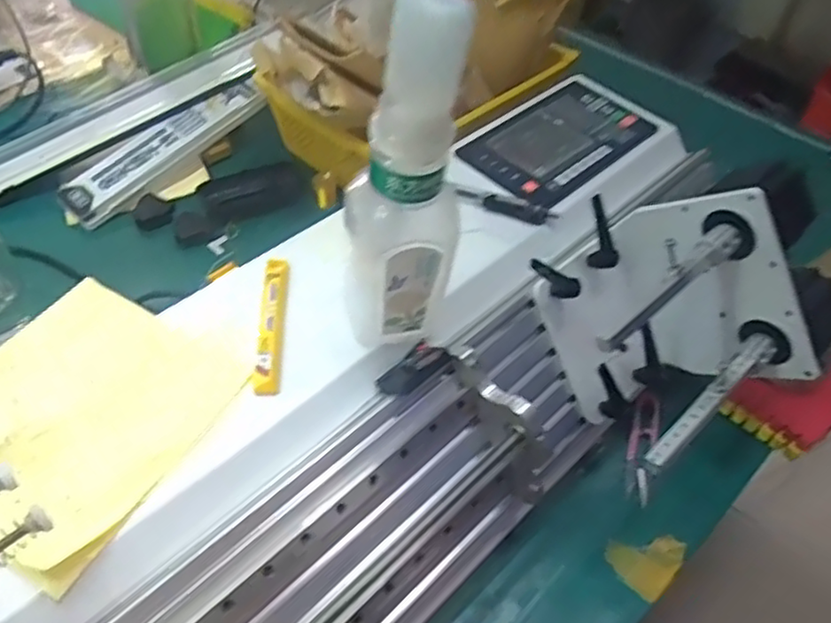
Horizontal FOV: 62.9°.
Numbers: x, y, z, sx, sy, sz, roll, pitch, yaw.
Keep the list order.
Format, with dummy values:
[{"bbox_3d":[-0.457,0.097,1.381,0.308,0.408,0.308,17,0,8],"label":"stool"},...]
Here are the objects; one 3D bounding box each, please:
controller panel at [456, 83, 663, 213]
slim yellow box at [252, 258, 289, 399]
[{"bbox_3d":[0.123,-0.147,0.578,0.087,0.022,0.177,36,56,26],"label":"controller panel"},{"bbox_3d":[-0.090,0.007,0.430,0.015,0.013,0.101,0,49,-3],"label":"slim yellow box"}]

